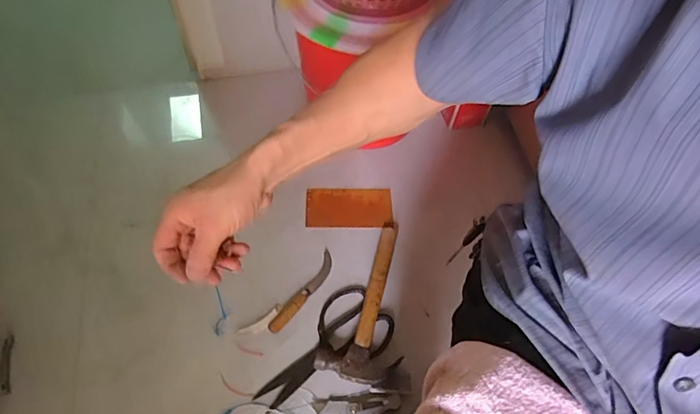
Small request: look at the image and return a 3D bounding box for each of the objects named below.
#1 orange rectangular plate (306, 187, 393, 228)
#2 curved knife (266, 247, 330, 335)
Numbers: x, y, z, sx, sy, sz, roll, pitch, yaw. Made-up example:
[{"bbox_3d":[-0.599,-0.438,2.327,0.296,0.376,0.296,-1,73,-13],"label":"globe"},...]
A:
[{"bbox_3d":[-0.002,-0.001,0.925,0.175,0.010,0.097,0,55,-5],"label":"orange rectangular plate"},{"bbox_3d":[-0.085,0.154,0.811,0.033,0.013,0.181,31,58,16],"label":"curved knife"}]

